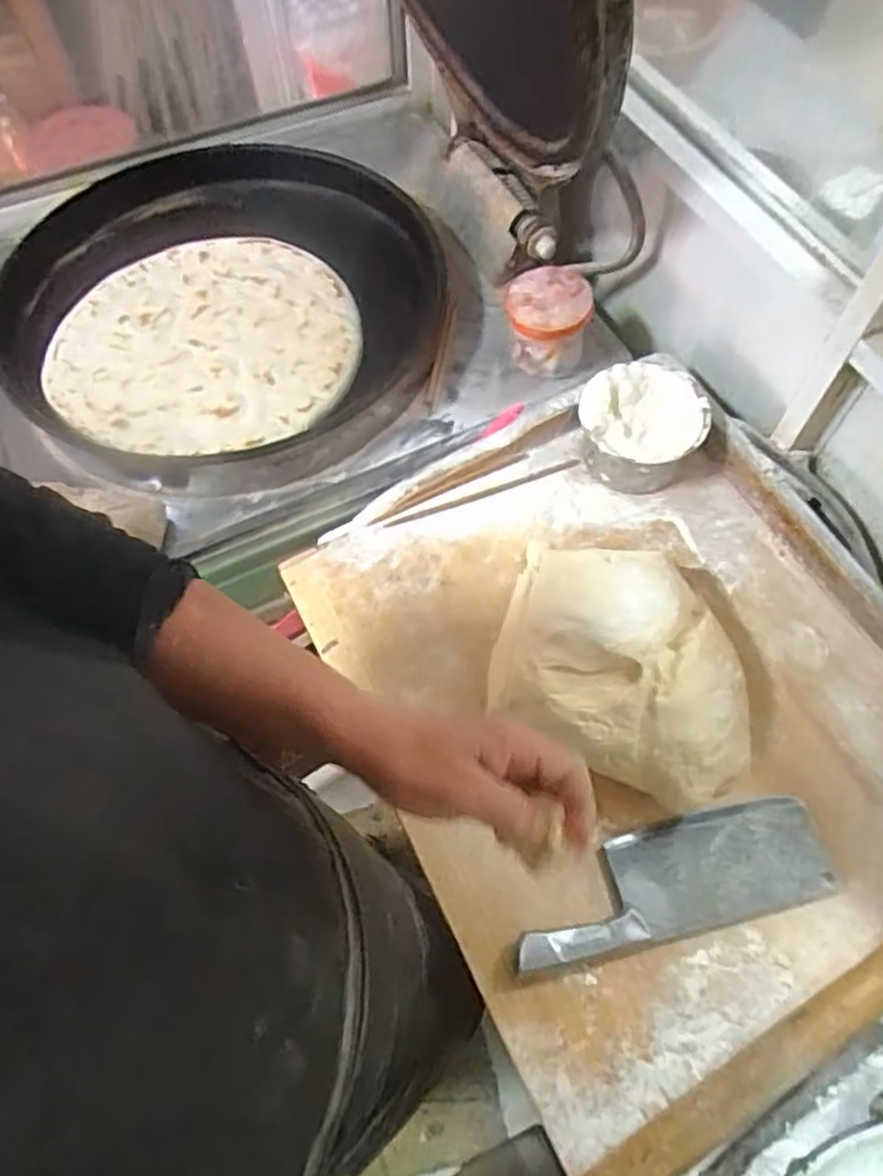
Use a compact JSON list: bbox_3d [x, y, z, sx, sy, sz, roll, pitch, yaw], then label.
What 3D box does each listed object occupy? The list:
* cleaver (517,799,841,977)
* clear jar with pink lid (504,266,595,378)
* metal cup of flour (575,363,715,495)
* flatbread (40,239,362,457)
[{"bbox_3d":[0.196,0.248,0.630,0.278,0.020,0.090,-12,63,-4],"label":"cleaver"},{"bbox_3d":[0.125,-0.313,0.883,0.094,0.103,0.098,-1,63,1],"label":"clear jar with pink lid"},{"bbox_3d":[0.214,-0.172,0.798,0.127,0.078,0.120,-1,63,1],"label":"metal cup of flour"},{"bbox_3d":[-0.283,-0.302,0.905,0.359,0.016,0.352,-1,61,1],"label":"flatbread"}]

